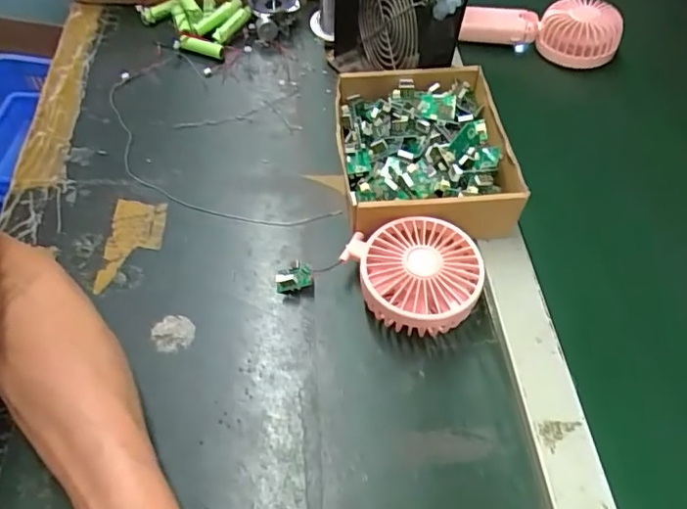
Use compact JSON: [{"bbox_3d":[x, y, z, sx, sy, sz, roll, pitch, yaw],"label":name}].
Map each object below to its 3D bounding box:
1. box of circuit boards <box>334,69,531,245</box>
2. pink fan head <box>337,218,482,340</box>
[{"bbox_3d":[0.068,-0.089,0.480,0.146,0.053,0.170,-3,54,-5],"label":"box of circuit boards"},{"bbox_3d":[0.054,0.019,0.409,0.091,0.046,0.086,1,54,-2],"label":"pink fan head"}]

